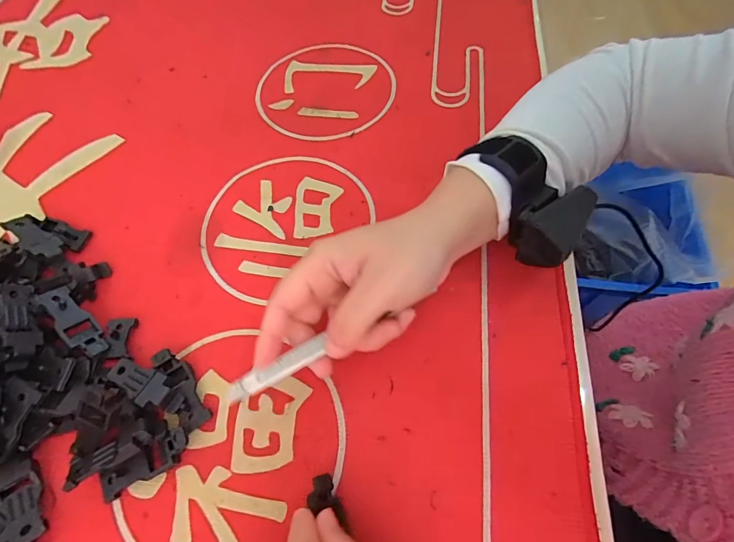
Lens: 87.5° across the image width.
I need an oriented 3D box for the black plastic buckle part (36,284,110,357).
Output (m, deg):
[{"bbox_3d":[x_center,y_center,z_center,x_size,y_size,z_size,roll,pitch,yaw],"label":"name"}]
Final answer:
[{"bbox_3d":[-0.200,0.035,0.262,0.053,0.004,0.020,50,48,2],"label":"black plastic buckle part"}]

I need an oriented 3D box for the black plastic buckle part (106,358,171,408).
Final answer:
[{"bbox_3d":[-0.144,0.070,0.244,0.048,0.007,0.020,15,63,28],"label":"black plastic buckle part"}]

